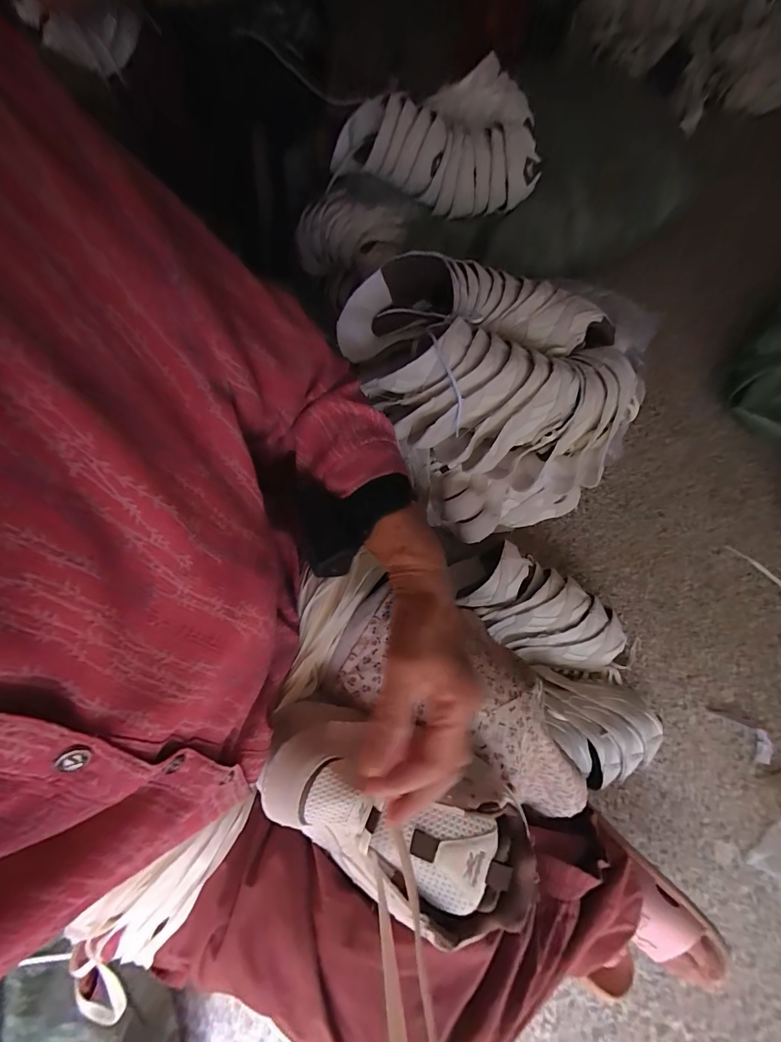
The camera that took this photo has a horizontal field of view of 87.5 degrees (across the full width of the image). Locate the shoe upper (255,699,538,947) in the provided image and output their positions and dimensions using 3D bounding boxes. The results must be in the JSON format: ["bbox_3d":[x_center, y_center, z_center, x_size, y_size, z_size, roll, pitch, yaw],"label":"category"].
[{"bbox_3d":[0.002,0.233,0.328,0.224,0.065,0.116,25,76,9],"label":"shoe upper"}]

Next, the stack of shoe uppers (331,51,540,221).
[{"bbox_3d":[0.062,-0.638,0.694,0.375,0.161,0.120,10,69,3],"label":"stack of shoe uppers"}]

